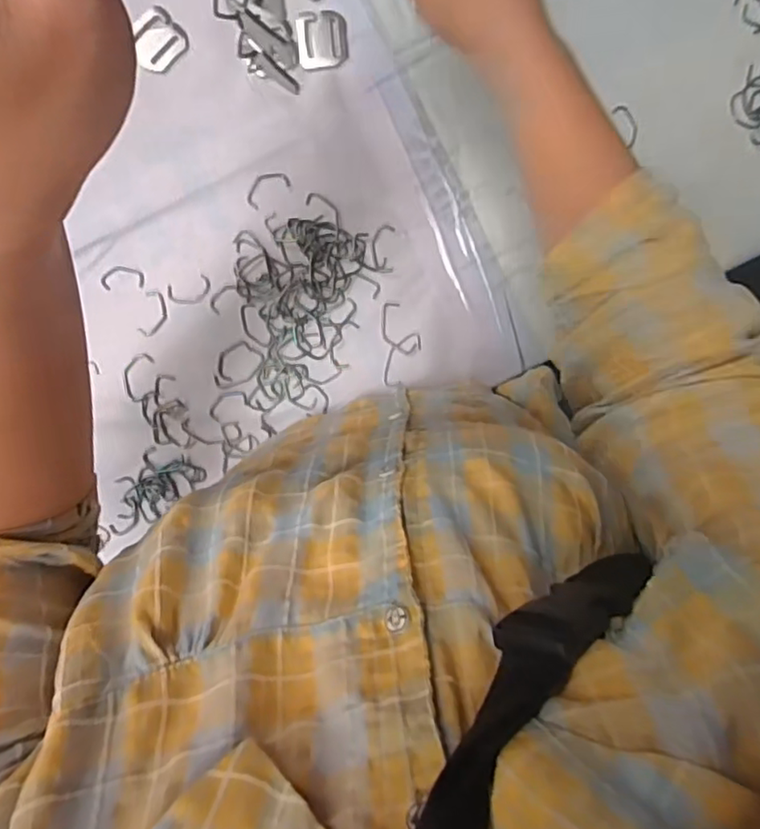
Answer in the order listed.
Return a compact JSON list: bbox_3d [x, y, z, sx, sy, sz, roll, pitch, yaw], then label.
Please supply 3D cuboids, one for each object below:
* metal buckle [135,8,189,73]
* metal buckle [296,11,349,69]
[{"bbox_3d":[-0.160,-0.270,0.443,0.033,0.007,0.038,43,91,-8],"label":"metal buckle"},{"bbox_3d":[-0.042,-0.276,0.452,0.037,0.004,0.040,-5,97,-4],"label":"metal buckle"}]

